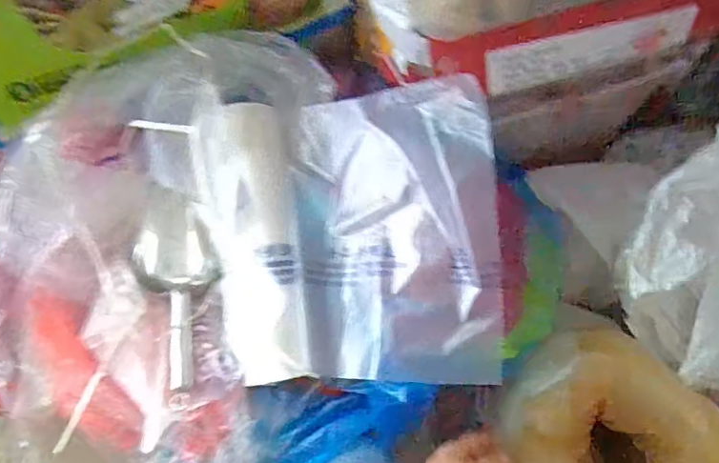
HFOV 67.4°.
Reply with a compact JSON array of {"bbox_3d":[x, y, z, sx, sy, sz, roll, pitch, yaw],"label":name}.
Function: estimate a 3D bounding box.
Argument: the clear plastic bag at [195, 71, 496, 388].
[{"bbox_3d":[-0.005,-0.009,0.458,0.246,0.107,0.252,1,68,-3],"label":"clear plastic bag"}]

